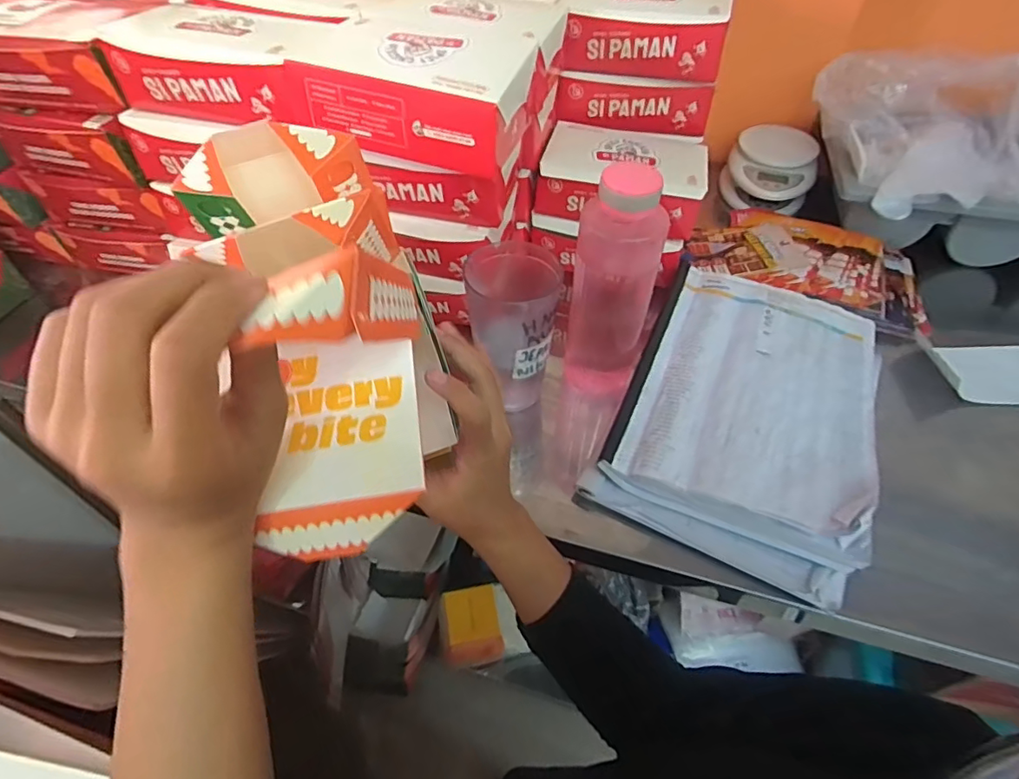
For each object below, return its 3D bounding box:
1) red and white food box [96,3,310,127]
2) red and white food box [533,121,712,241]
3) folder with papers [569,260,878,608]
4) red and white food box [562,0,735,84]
[{"bbox_3d":[-0.251,-0.289,0.478,0.172,0.063,0.102,12,50,10],"label":"red and white food box"},{"bbox_3d":[0.122,-0.231,0.597,0.176,0.072,0.124,10,50,8],"label":"red and white food box"},{"bbox_3d":[0.222,0.008,0.498,0.209,0.049,0.314,21,52,17],"label":"folder with papers"},{"bbox_3d":[0.145,-0.392,0.578,0.165,0.069,0.118,8,49,7],"label":"red and white food box"}]

